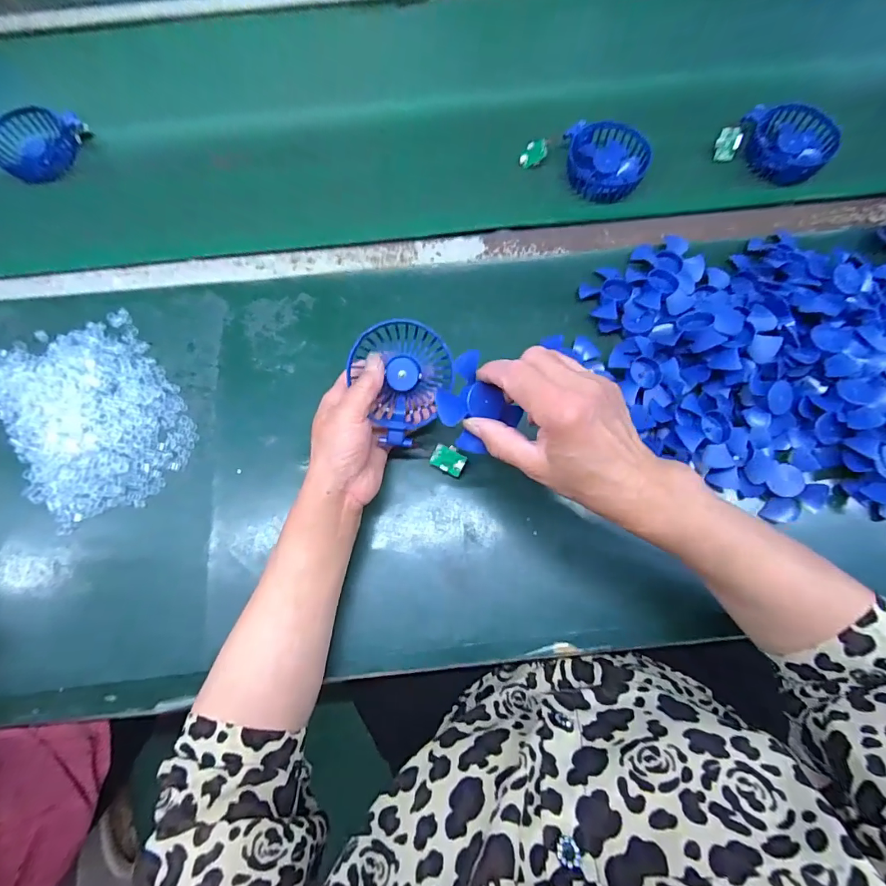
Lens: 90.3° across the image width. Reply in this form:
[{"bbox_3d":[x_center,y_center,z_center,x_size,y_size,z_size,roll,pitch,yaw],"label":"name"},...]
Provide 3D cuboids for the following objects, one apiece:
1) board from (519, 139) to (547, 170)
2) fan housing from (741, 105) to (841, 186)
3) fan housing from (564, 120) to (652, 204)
[{"bbox_3d":[0.106,-0.342,0.520,0.035,0.004,0.026,-11,101,31],"label":"board"},{"bbox_3d":[0.394,-0.349,0.511,0.101,0.028,0.084,43,80,11],"label":"fan housing"},{"bbox_3d":[0.188,-0.325,0.508,0.087,0.024,0.095,-1,75,0],"label":"fan housing"}]

